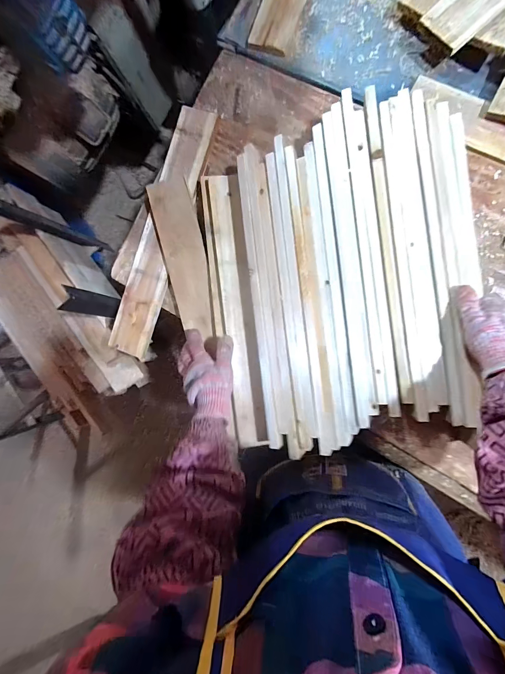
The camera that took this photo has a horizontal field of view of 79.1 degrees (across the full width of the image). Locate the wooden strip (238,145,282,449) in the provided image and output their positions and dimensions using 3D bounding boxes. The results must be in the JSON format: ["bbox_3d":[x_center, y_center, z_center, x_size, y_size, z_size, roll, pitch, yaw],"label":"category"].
[{"bbox_3d":[0.014,-0.071,0.516,0.034,0.007,0.495,-6,88,7],"label":"wooden strip"}]

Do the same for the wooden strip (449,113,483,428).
[{"bbox_3d":[0.321,-0.101,0.453,0.029,0.010,0.460,-2,89,7],"label":"wooden strip"}]

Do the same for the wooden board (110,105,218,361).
[{"bbox_3d":[-0.186,-0.206,0.614,0.082,0.016,0.501,19,92,7],"label":"wooden board"}]

